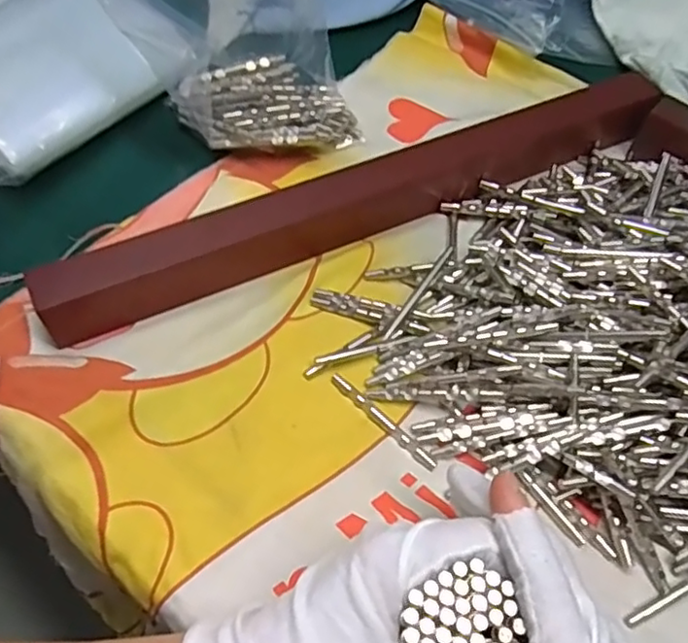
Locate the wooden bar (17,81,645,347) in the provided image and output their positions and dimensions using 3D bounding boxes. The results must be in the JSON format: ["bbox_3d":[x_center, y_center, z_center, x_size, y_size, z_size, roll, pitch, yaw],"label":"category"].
[{"bbox_3d":[0.020,-0.079,0.368,0.384,0.034,0.030,-21,63,-15],"label":"wooden bar"}]

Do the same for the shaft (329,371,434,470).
[{"bbox_3d":[0.020,0.049,0.319,0.006,0.004,0.068,-40,69,-23],"label":"shaft"}]

